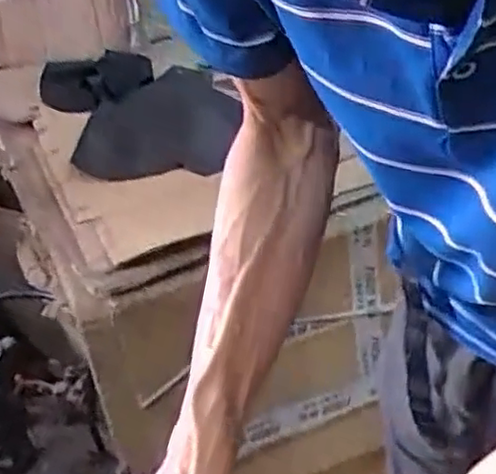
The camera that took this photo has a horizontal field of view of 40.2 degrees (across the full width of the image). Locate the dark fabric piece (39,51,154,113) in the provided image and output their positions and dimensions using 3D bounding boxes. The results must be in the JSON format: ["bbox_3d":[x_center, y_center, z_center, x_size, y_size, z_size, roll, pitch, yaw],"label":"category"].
[{"bbox_3d":[-0.287,-0.298,1.247,0.196,0.016,0.215,-26,40,-12],"label":"dark fabric piece"}]

